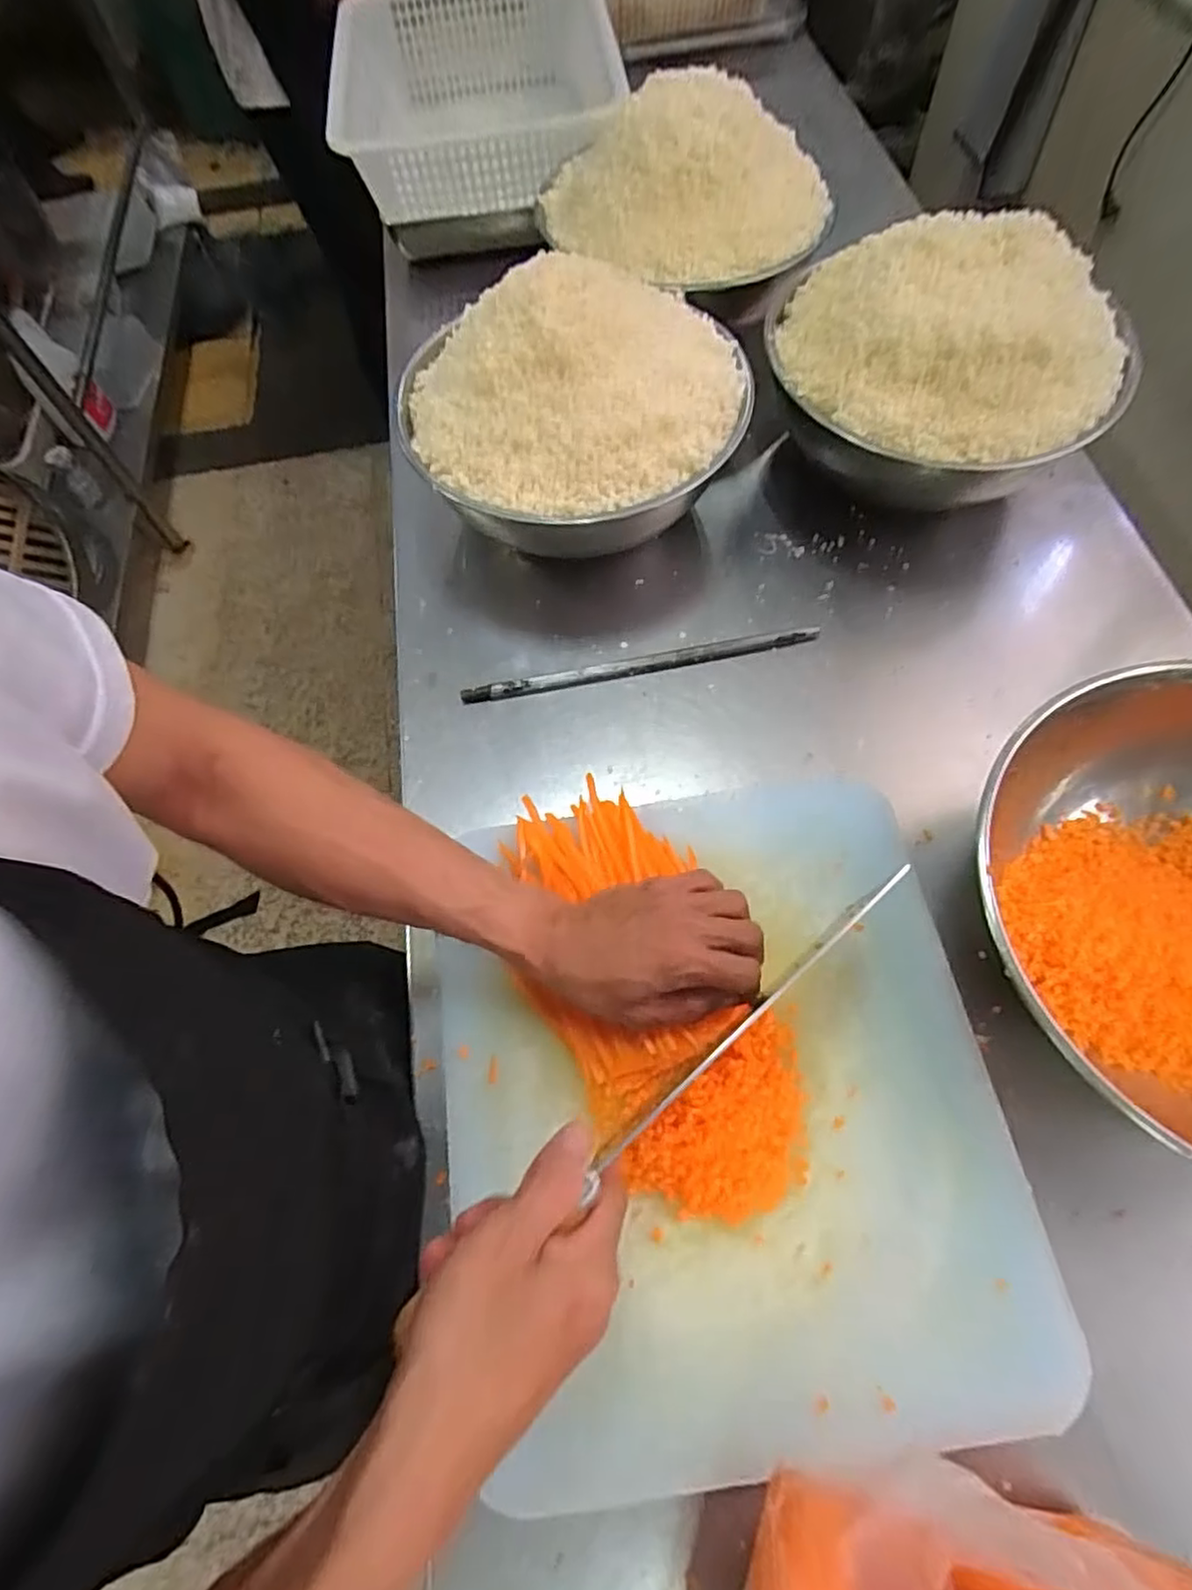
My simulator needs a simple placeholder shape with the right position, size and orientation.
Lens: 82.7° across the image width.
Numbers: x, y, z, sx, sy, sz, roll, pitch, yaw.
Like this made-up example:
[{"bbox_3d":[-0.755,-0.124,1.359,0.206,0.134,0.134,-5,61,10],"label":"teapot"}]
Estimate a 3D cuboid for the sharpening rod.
[{"bbox_3d":[0.040,-0.115,0.608,0.318,0.013,0.014,-10,65,-1],"label":"sharpening rod"}]

